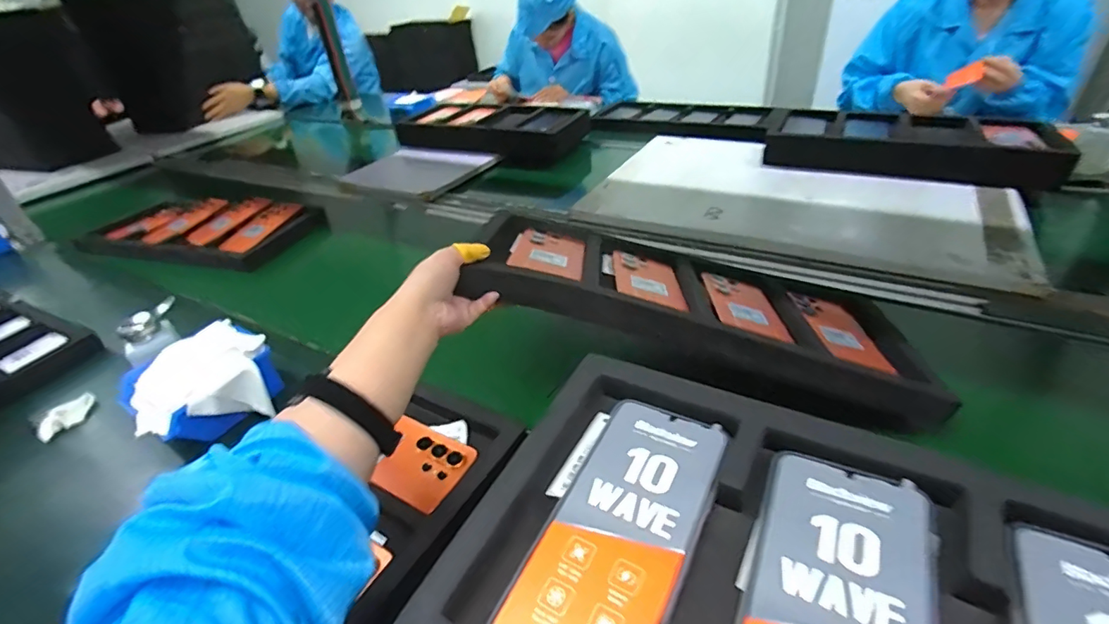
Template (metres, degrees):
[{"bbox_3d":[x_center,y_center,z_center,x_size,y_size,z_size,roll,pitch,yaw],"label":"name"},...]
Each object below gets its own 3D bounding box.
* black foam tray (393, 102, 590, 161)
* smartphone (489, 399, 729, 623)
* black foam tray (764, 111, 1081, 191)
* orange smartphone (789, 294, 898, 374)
[{"bbox_3d":[-0.167,-0.502,1.384,0.498,0.079,0.213,12,39,22],"label":"black foam tray"},{"bbox_3d":[0.039,0.120,0.287,0.077,0.014,0.169,16,41,27],"label":"smartphone"},{"bbox_3d":[0.689,-0.337,1.003,0.482,0.060,0.233,17,41,28],"label":"black foam tray"},{"bbox_3d":[0.321,0.018,0.574,0.063,0.005,0.150,8,30,-1],"label":"orange smartphone"}]

